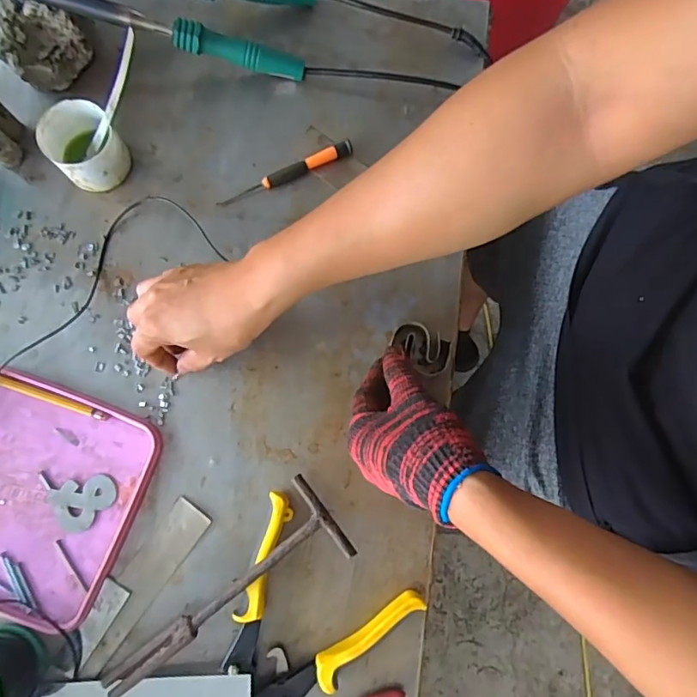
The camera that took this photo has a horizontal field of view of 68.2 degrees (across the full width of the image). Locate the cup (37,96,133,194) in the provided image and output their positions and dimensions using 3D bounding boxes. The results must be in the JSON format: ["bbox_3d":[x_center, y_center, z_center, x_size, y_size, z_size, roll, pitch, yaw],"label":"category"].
[{"bbox_3d":[-0.248,-0.189,0.489,0.062,0.052,0.069,-41,82,-9],"label":"cup"}]

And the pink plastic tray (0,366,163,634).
[{"bbox_3d":[-0.283,0.124,0.450,0.188,0.011,0.185,20,79,3],"label":"pink plastic tray"}]

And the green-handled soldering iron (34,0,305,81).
[{"bbox_3d":[-0.171,-0.305,0.491,0.263,0.024,0.026,10,78,-15],"label":"green-handled soldering iron"}]

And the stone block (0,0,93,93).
[{"bbox_3d":[-0.309,-0.319,0.500,0.103,0.074,0.094,44,81,7],"label":"stone block"}]

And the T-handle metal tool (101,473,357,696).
[{"bbox_3d":[-0.107,0.204,0.425,0.224,0.040,0.072,-36,82,-8],"label":"T-handle metal tool"}]

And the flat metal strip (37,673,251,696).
[{"bbox_3d":[-0.166,0.279,0.413,0.174,0.006,0.026,-4,76,4],"label":"flat metal strip"}]

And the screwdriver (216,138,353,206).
[{"bbox_3d":[-0.063,-0.176,0.511,0.142,0.015,0.017,-24,80,-6],"label":"screwdriver"}]

